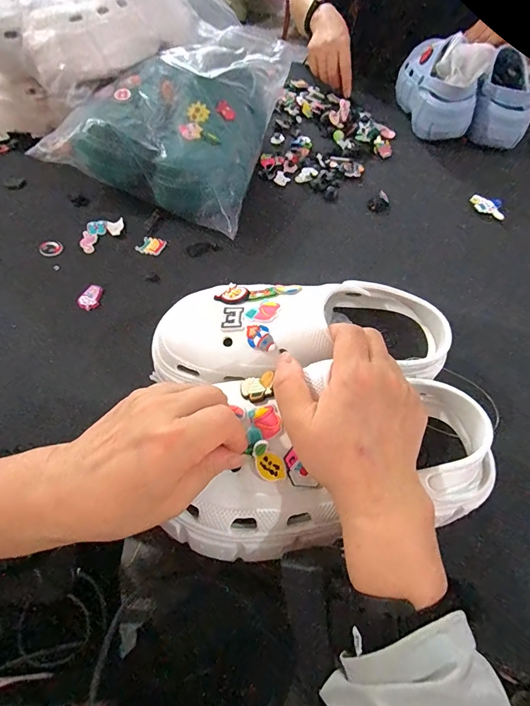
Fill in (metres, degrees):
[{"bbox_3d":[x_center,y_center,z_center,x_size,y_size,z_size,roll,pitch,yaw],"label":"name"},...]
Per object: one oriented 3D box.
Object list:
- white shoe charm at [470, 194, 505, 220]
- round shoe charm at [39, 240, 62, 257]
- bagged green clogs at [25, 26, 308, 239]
[{"bbox_3d":[0.346,-0.228,0.581,0.053,0.011,0.032,24,58,11],"label":"white shoe charm"},{"bbox_3d":[-0.268,-0.131,0.470,0.026,0.008,0.020,-38,67,-25],"label":"round shoe charm"},{"bbox_3d":[-0.117,-0.344,0.541,0.256,0.130,0.331,16,57,5],"label":"bagged green clogs"}]

